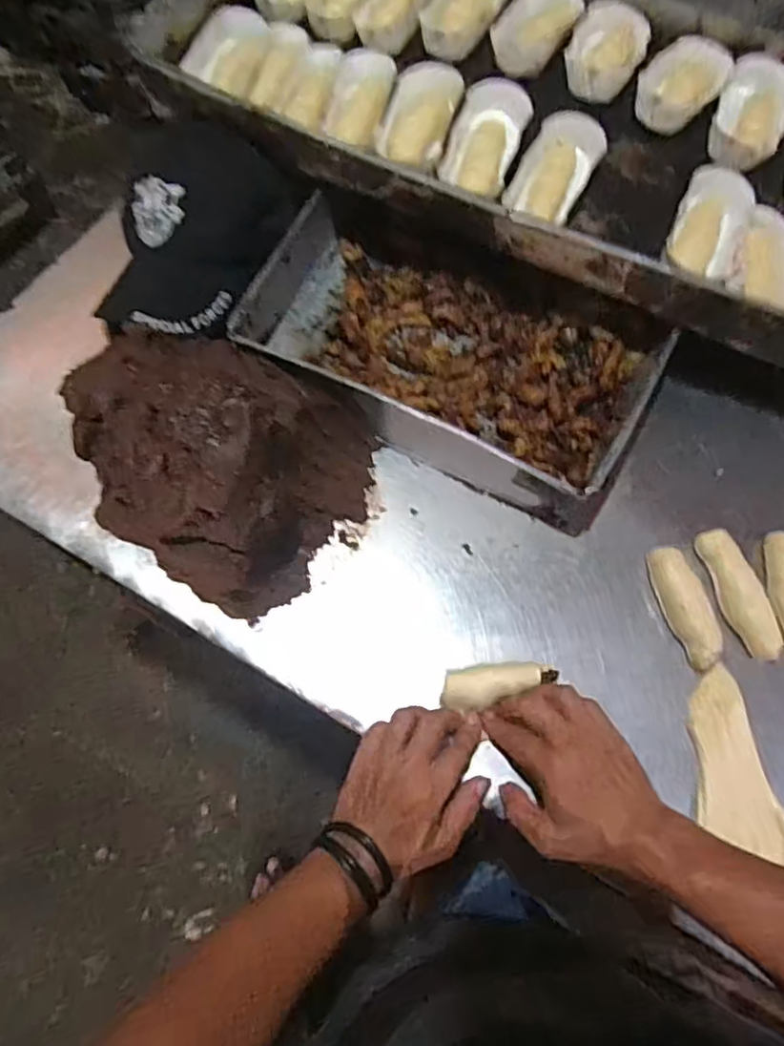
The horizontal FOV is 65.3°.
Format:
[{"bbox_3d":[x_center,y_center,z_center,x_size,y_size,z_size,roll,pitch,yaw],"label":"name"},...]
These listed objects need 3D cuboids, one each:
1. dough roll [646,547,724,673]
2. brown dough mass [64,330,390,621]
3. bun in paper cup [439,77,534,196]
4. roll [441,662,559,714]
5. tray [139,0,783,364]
[{"bbox_3d":[0.248,0.069,0.517,0.033,0.022,0.104,-12,70,-7],"label":"dough roll"},{"bbox_3d":[-0.152,-0.070,0.505,0.245,0.120,0.207,29,70,9],"label":"brown dough mass"},{"bbox_3d":[0.093,-0.374,0.597,0.068,0.035,0.119,21,69,6],"label":"bun in paper cup"},{"bbox_3d":[0.085,0.128,0.491,0.090,0.032,0.034,-14,69,11],"label":"roll"},{"bbox_3d":[0.177,-0.431,0.632,0.788,0.060,0.409,24,70,7],"label":"tray"}]

